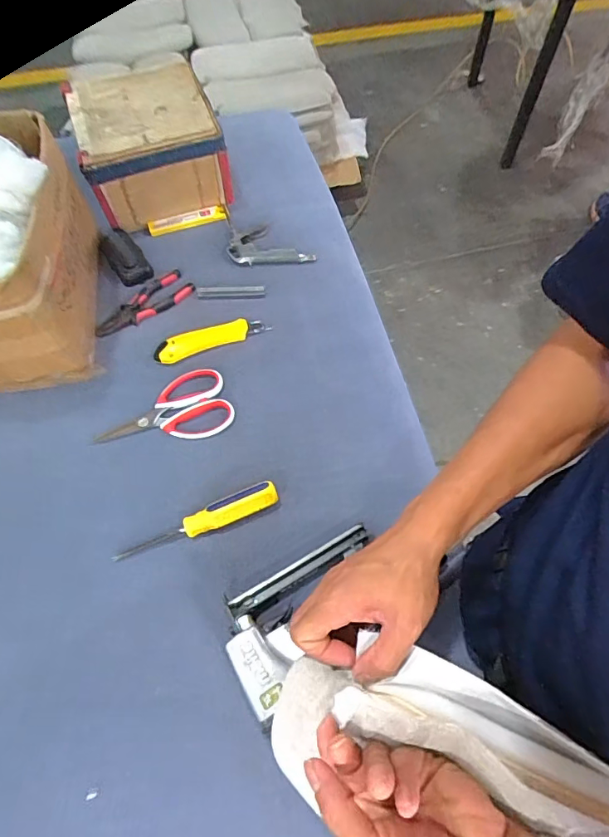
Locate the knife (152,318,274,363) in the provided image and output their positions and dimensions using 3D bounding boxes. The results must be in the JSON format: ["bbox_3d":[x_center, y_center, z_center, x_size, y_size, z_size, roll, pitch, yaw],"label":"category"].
[{"bbox_3d":[-0.137,-0.118,0.682,0.164,0.015,0.039,-21,65,-11],"label":"knife"}]

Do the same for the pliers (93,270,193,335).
[{"bbox_3d":[-0.251,-0.179,0.724,0.157,0.022,0.060,-29,66,-15],"label":"pliers"}]

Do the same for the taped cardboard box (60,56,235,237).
[{"bbox_3d":[-0.250,-0.445,0.782,0.214,0.135,0.207,-17,64,-9],"label":"taped cardboard box"}]

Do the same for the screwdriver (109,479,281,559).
[{"bbox_3d":[-0.127,0.121,0.552,0.197,0.027,0.029,-19,64,-10],"label":"screwdriver"}]

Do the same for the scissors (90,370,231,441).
[{"bbox_3d":[-0.188,-0.006,0.624,0.175,0.010,0.099,-19,64,-11],"label":"scissors"}]

